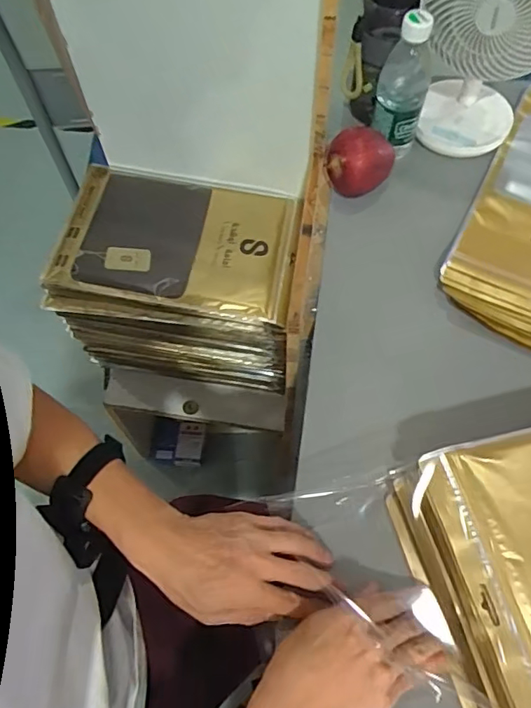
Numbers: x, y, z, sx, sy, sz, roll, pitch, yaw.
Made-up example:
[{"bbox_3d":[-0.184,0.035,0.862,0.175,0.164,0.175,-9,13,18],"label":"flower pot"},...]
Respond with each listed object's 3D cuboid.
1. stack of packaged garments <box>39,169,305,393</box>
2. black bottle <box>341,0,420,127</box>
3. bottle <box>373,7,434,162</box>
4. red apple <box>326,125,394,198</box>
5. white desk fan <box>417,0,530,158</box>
[{"bbox_3d":[-0.130,-0.116,0.901,0.340,0.269,0.242,6,63,5],"label":"stack of packaged garments"},{"bbox_3d":[0.149,-0.389,0.661,0.080,0.227,0.073,-41,69,-17],"label":"black bottle"},{"bbox_3d":[0.168,-0.333,0.638,0.056,0.151,0.065,13,64,8],"label":"bottle"},{"bbox_3d":[0.125,-0.247,0.668,0.083,0.068,0.066,-36,67,-15],"label":"red apple"},{"bbox_3d":[0.258,-0.369,0.620,0.154,0.249,0.113,16,64,10],"label":"white desk fan"}]

